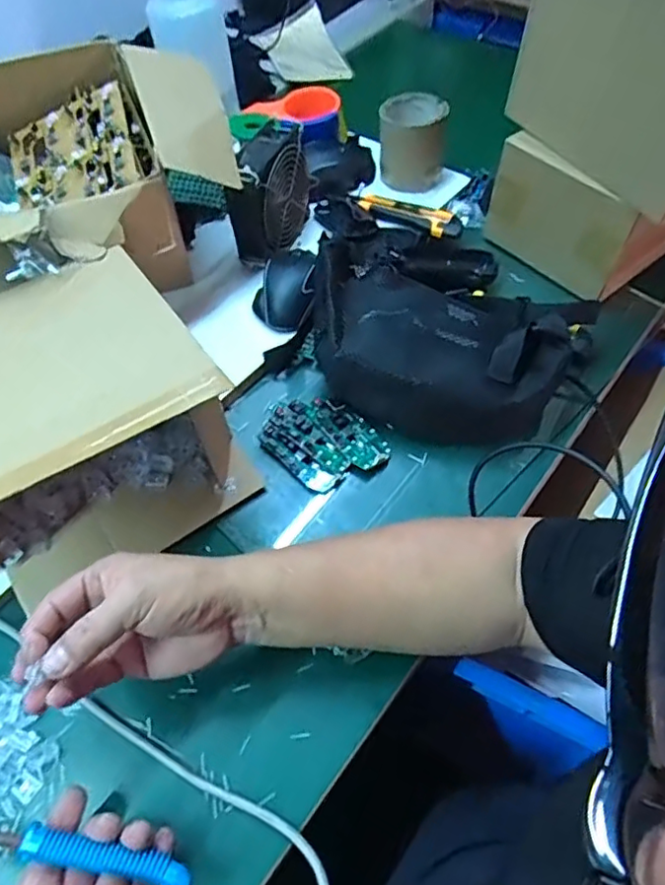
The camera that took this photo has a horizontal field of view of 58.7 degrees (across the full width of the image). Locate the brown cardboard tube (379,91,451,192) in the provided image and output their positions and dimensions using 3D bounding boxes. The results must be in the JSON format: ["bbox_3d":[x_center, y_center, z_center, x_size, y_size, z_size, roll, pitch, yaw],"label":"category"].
[{"bbox_3d":[0.101,-0.387,0.761,0.081,0.086,0.085,0,56,2],"label":"brown cardboard tube"}]

